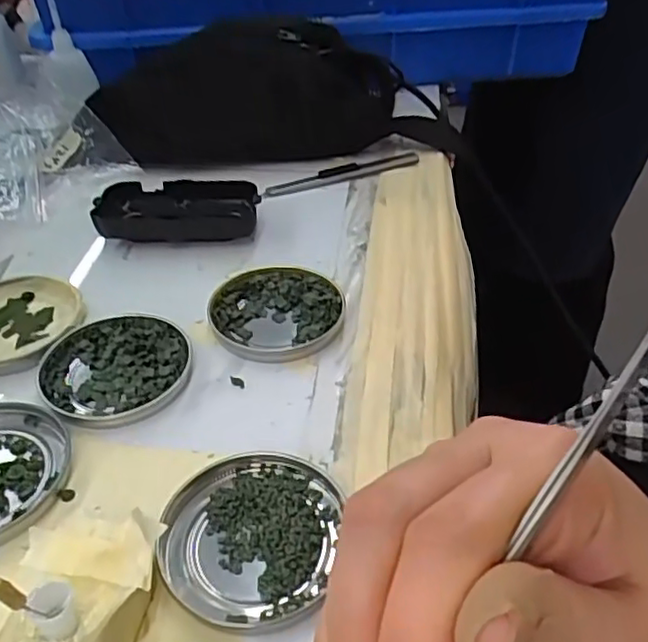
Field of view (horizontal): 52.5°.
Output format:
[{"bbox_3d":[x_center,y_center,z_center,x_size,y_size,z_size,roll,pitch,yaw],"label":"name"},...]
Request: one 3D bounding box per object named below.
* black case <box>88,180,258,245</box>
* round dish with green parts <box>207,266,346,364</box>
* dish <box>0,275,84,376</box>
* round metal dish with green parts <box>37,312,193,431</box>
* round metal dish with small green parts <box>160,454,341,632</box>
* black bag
[{"bbox_3d":[-0.102,-0.078,0.462,0.109,0.022,0.049,-2,40,-1],"label":"black case"},{"bbox_3d":[-0.028,-0.008,0.390,0.076,0.009,0.078,-1,40,1],"label":"round dish with green parts"},{"bbox_3d":[-0.185,0.001,0.387,0.073,0.011,0.082,15,43,18],"label":"dish"},{"bbox_3d":[-0.112,0.025,0.355,0.077,0.009,0.078,-1,40,1],"label":"round metal dish with green parts"},{"bbox_3d":[-0.030,0.088,0.275,0.072,0.014,0.074,-1,40,1],"label":"round metal dish with small green parts"},{"bbox_3d":[-0.066,-0.188,0.536,0.242,0.096,0.040,-1,40,1],"label":"black bag"}]

